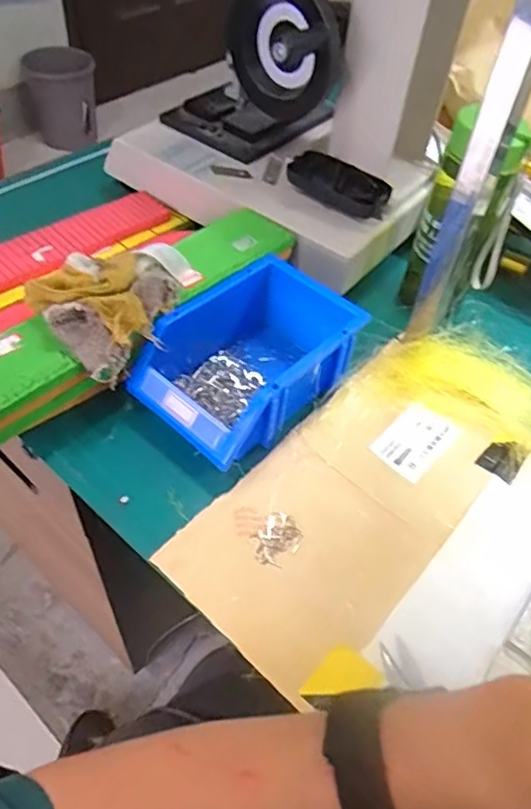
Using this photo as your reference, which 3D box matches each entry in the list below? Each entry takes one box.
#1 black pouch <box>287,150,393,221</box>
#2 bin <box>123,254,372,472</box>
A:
[{"bbox_3d":[0.075,-0.226,0.604,0.107,0.029,0.047,30,54,18],"label":"black pouch"},{"bbox_3d":[-0.013,-0.038,0.498,0.120,0.072,0.172,37,57,22],"label":"bin"}]

